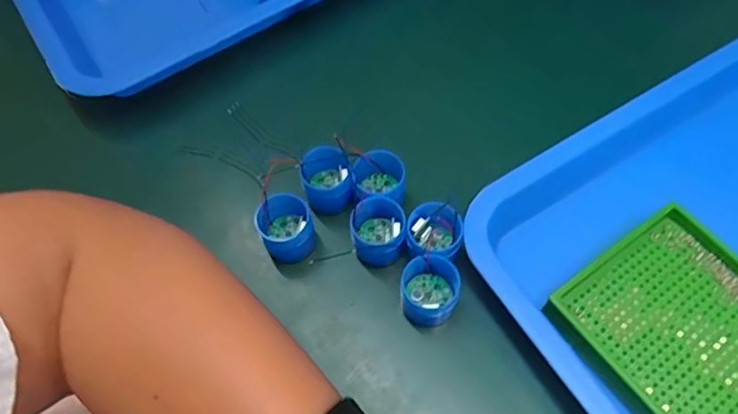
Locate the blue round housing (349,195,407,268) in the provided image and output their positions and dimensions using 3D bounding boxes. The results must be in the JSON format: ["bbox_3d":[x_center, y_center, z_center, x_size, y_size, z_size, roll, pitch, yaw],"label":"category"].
[{"bbox_3d":[0.006,0.015,0.300,0.030,0.029,0.030,-2,62,3],"label":"blue round housing"}]

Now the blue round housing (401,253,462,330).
[{"bbox_3d":[0.032,0.044,0.282,0.029,0.027,0.029,-2,62,3],"label":"blue round housing"}]

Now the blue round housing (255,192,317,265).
[{"bbox_3d":[-0.045,0.013,0.306,0.029,0.027,0.030,-2,62,3],"label":"blue round housing"}]

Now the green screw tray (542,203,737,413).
[{"bbox_3d":[0.166,0.071,0.256,0.094,0.011,0.136,-34,65,-14],"label":"green screw tray"}]

